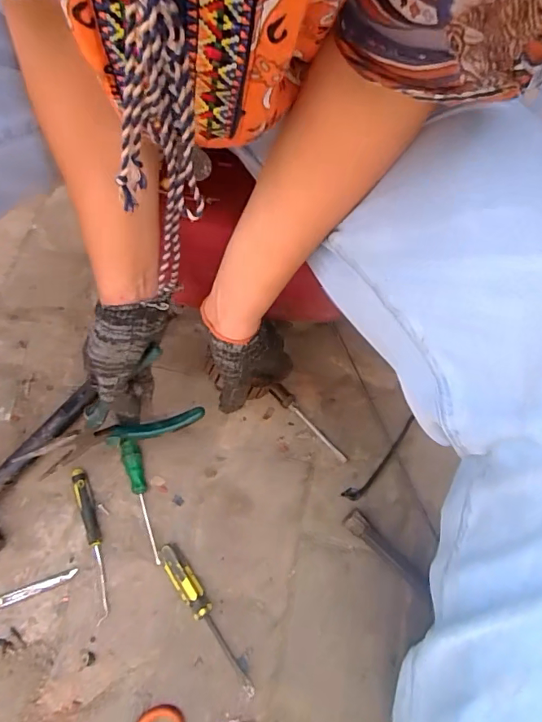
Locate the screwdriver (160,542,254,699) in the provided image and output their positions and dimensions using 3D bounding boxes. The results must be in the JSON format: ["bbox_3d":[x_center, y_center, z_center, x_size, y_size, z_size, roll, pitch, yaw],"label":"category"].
[{"bbox_3d":[-0.067,0.267,0.502,0.024,0.019,0.164,-35,71,-15],"label":"screwdriver"}]

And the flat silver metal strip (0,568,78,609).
[{"bbox_3d":[-0.277,0.252,0.509,0.135,0.009,0.012,-18,67,-9],"label":"flat silver metal strip"}]

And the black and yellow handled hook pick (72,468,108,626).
[{"bbox_3d":[-0.200,0.200,0.535,0.017,0.014,0.164,-16,67,-8],"label":"black and yellow handled hook pick"}]

